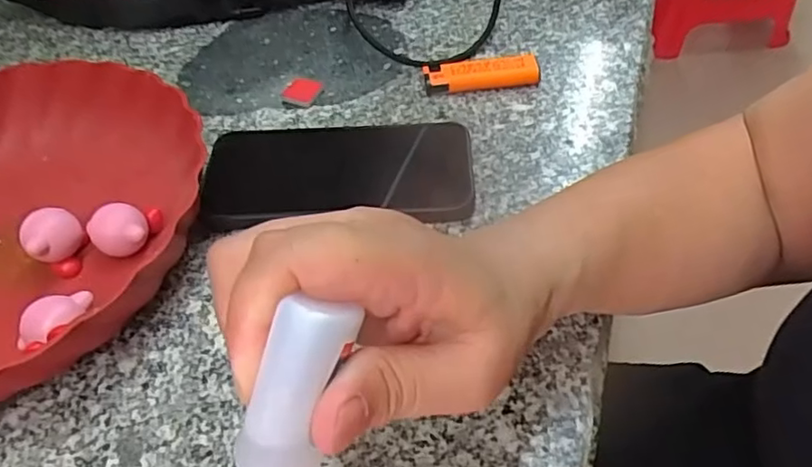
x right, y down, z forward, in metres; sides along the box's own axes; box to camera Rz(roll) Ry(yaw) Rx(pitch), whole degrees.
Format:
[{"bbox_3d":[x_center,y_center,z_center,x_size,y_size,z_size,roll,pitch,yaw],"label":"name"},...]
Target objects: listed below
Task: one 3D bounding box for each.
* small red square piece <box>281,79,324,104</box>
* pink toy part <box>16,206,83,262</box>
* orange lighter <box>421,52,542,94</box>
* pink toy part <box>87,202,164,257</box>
[{"bbox_3d":[-0.075,-0.103,0.432,0.027,0.004,0.024,18,53,20],"label":"small red square piece"},{"bbox_3d":[-0.191,0.004,0.329,0.023,0.031,0.029,35,60,30],"label":"pink toy part"},{"bbox_3d":[0.053,-0.112,0.423,0.078,0.015,0.023,-3,48,2],"label":"orange lighter"},{"bbox_3d":[-0.157,0.000,0.336,0.032,0.030,0.027,-4,48,1],"label":"pink toy part"}]

